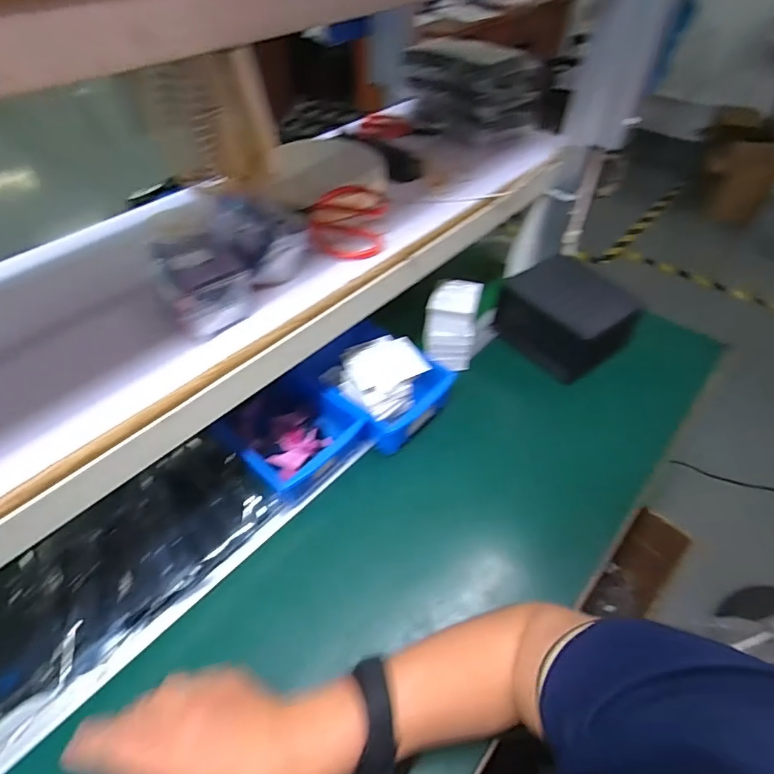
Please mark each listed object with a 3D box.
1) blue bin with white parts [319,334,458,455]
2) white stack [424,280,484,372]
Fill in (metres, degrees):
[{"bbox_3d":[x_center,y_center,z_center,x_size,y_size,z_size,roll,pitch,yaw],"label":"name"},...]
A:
[{"bbox_3d":[0.002,-0.002,0.614,0.142,0.094,0.123,-34,56,-26],"label":"blue bin with white parts"},{"bbox_3d":[0.094,-0.091,0.682,0.071,0.098,0.073,9,49,9],"label":"white stack"}]

